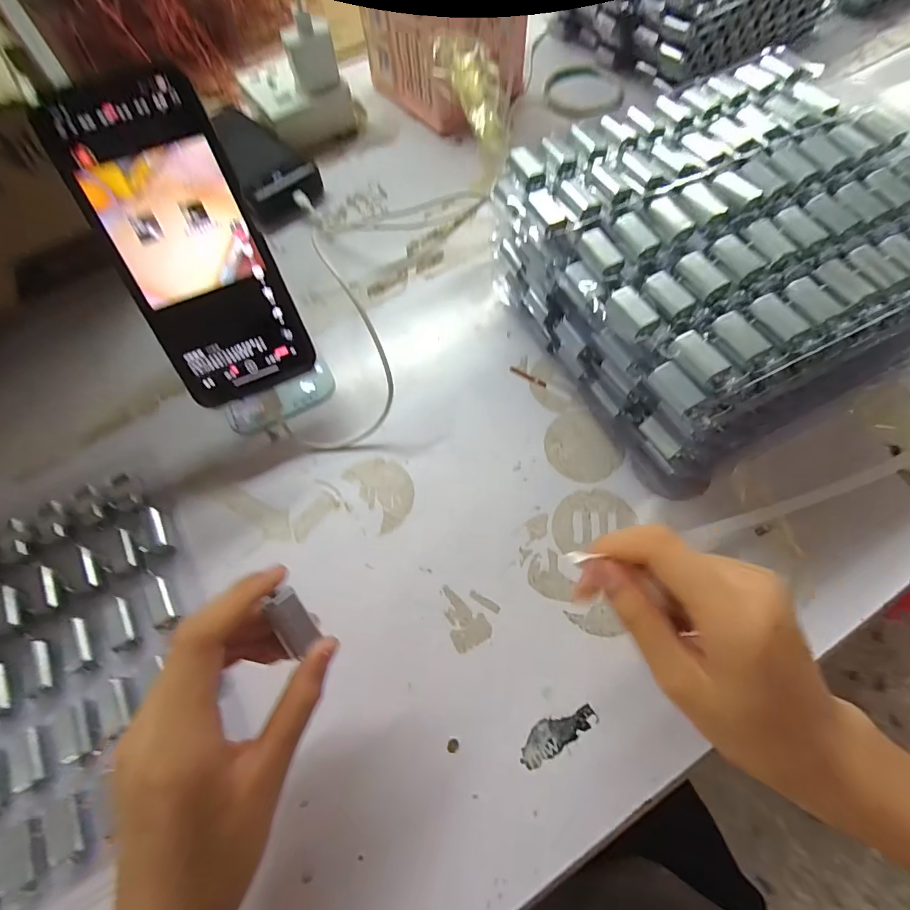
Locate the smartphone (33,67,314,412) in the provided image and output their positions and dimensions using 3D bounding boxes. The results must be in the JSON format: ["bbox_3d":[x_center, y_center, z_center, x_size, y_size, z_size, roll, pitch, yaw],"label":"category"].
[{"bbox_3d":[-0.156,-0.118,0.267,0.077,0.171,0.011,-21,22,-6],"label":"smartphone"}]

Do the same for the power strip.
[{"bbox_3d":[-0.156,-0.368,0.470,0.104,0.044,0.096,-30,67,-10],"label":"power strip"}]

